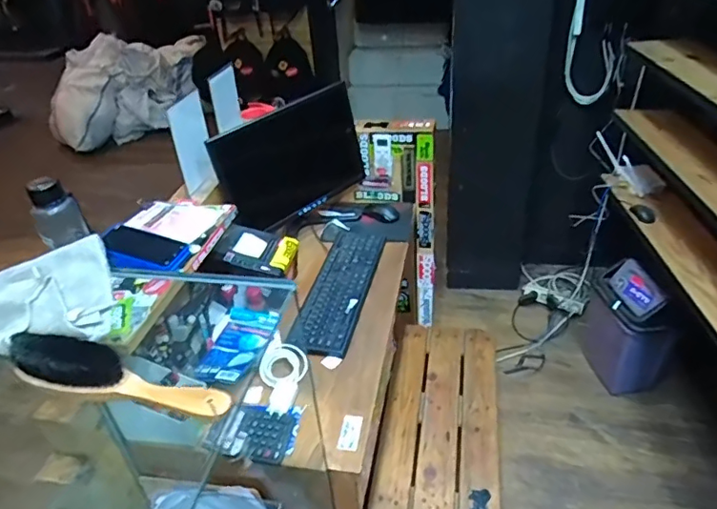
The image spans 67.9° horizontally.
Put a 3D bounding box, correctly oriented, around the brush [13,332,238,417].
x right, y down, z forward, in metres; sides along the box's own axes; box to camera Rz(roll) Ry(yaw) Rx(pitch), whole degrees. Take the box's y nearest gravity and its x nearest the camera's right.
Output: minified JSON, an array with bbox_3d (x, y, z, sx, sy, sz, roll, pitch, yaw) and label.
[{"bbox_3d":[-0.240,0.117,0.514,0.246,0.043,0.047,8,37,17],"label":"brush"}]

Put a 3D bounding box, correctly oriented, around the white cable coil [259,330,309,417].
[{"bbox_3d":[-0.151,0.230,1.074,0.087,0.028,0.206,2,36,9],"label":"white cable coil"}]

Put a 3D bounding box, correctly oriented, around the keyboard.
[{"bbox_3d":[-0.038,0.065,1.295,0.146,0.019,0.470,6,36,15],"label":"keyboard"}]

